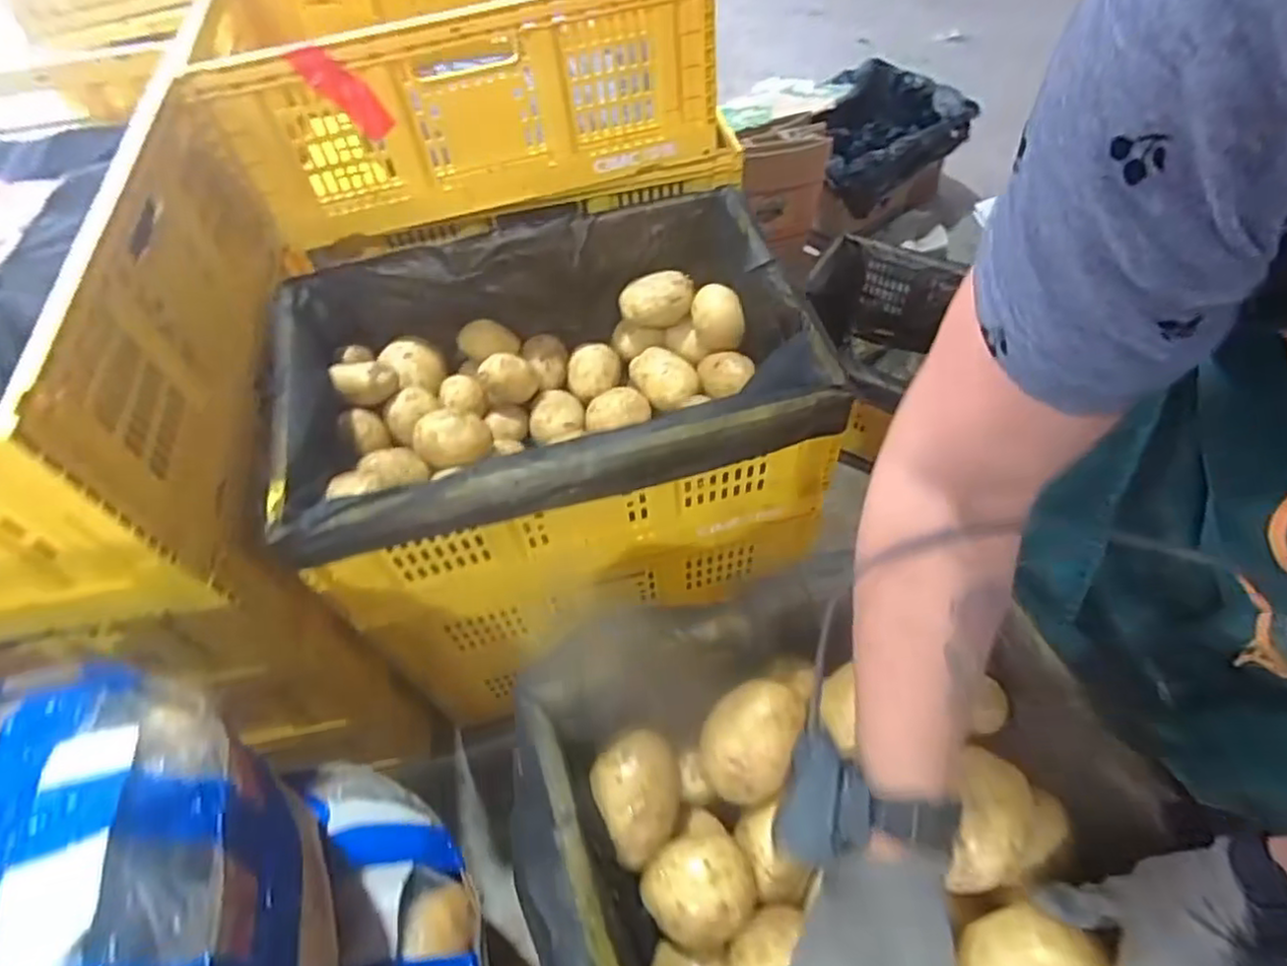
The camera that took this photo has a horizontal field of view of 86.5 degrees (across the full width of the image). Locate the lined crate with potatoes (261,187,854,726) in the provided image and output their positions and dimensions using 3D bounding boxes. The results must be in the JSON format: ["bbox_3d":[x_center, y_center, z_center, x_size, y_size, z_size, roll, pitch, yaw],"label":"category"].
[{"bbox_3d":[-0.110,-0.074,0.910,0.582,0.356,0.397,-15,56,-6],"label":"lined crate with potatoes"}]

